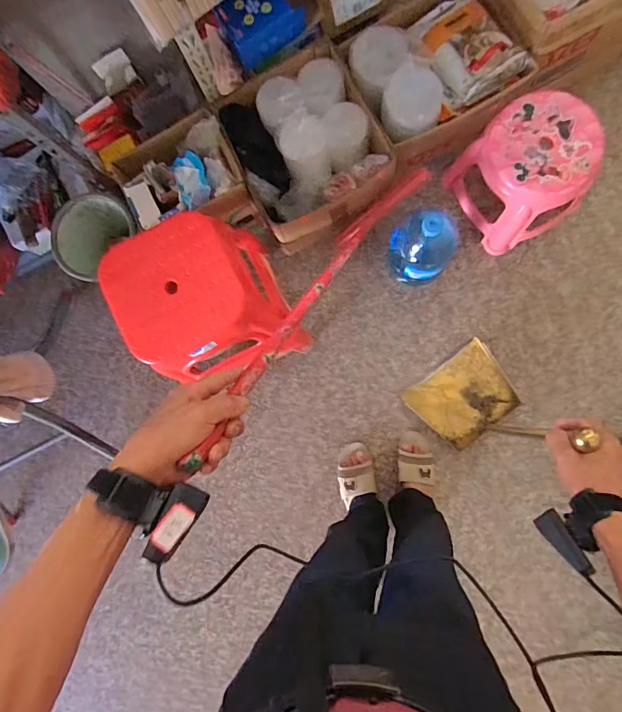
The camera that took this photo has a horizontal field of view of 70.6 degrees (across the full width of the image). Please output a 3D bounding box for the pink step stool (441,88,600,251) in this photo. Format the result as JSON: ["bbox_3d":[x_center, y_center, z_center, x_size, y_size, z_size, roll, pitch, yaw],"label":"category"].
[{"bbox_3d":[0.565,-0.484,1.163,0.300,0.256,0.295,-36,83,4],"label":"pink step stool"}]

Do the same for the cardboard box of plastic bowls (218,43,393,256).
[{"bbox_3d":[-0.010,-0.535,1.210,0.369,0.258,0.390,-30,83,5],"label":"cardboard box of plastic bowls"}]

